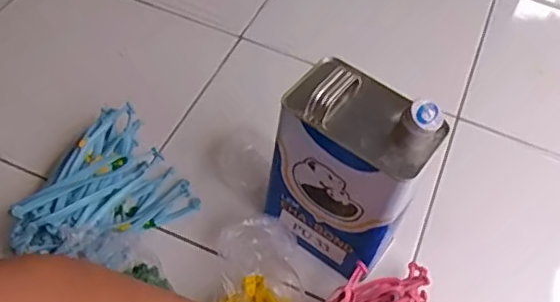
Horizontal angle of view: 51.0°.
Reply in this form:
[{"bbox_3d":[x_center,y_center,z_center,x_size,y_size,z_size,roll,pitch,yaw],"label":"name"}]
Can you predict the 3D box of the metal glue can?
[{"bbox_3d":[0.082,0.031,0.726,0.167,0.266,0.121,34,56,18],"label":"metal glue can"}]

